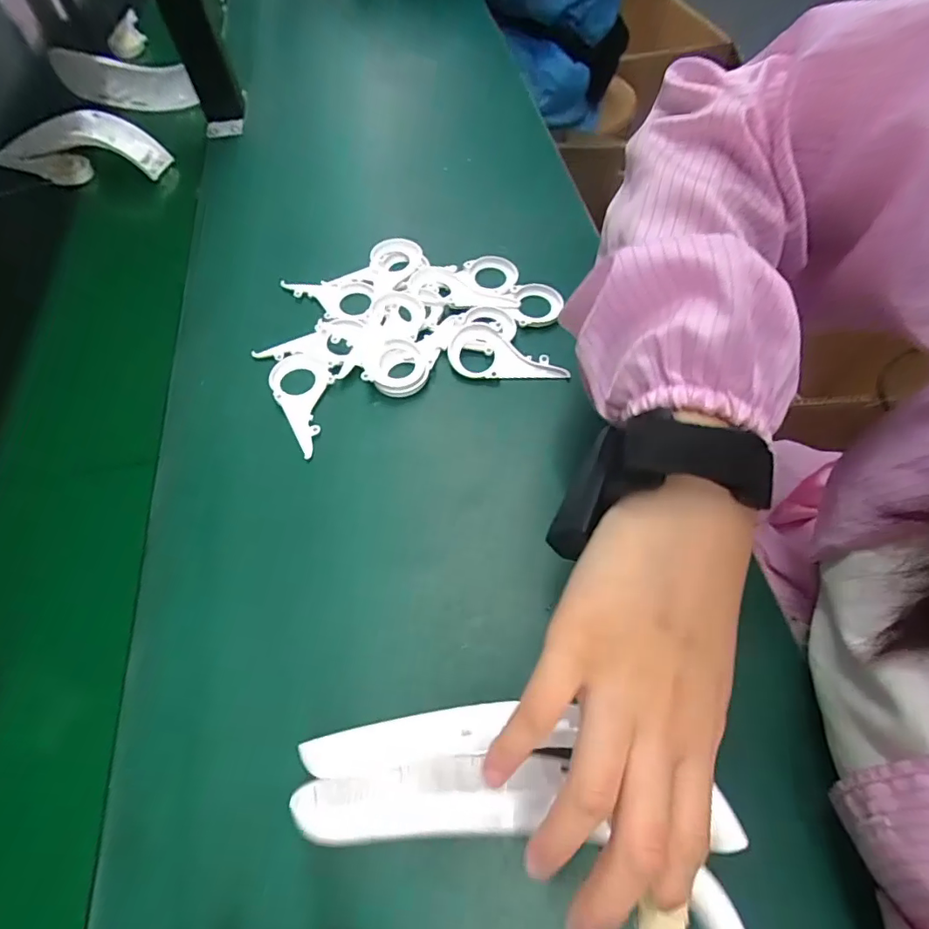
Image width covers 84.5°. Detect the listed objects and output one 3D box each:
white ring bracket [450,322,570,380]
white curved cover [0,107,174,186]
[{"bbox_3d":[0.035,-0.085,0.407,0.095,0.008,0.042,12,80,7],"label":"white ring bracket"},{"bbox_3d":[-0.444,-0.363,0.589,0.174,0.047,0.077,10,60,8],"label":"white curved cover"}]

